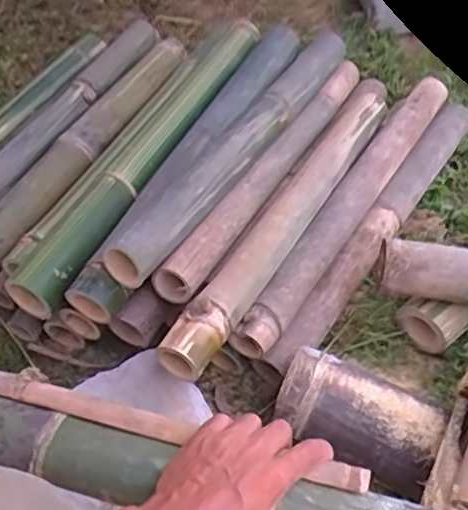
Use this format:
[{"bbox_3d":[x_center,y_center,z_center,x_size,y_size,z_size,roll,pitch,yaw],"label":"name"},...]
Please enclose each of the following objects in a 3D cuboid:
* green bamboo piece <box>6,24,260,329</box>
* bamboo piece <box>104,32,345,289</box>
[{"bbox_3d":[-0.106,-0.171,0.887,0.074,0.083,0.611,20,49,16],"label":"green bamboo piece"},{"bbox_3d":[0.020,-0.175,0.858,0.065,0.050,0.611,23,51,19],"label":"bamboo piece"}]

